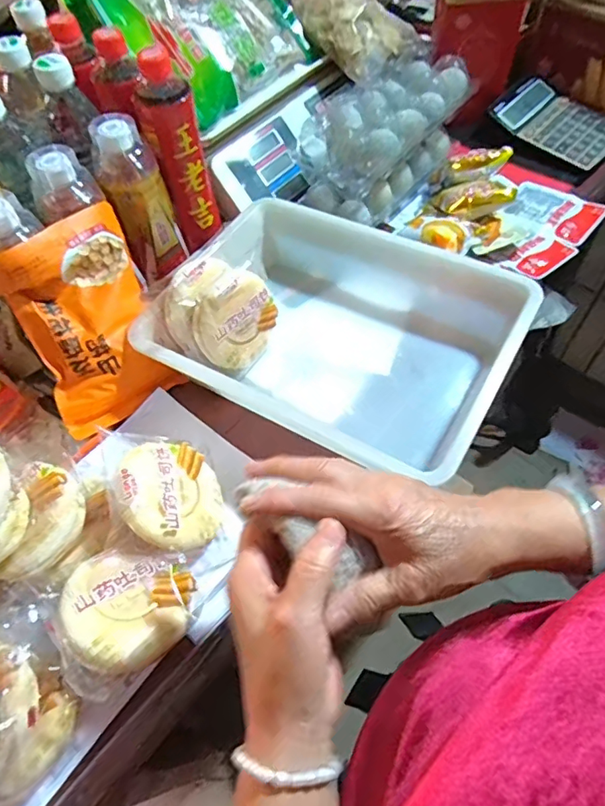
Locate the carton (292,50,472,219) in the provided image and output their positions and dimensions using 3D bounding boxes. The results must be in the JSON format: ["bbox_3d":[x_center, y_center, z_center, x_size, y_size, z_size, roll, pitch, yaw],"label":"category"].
[{"bbox_3d":[0.103,-0.340,0.666,0.113,0.105,0.246,32,63,21],"label":"carton"}]

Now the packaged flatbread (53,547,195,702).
[{"bbox_3d":[-0.133,0.152,0.393,0.100,0.026,0.088,-24,66,-39],"label":"packaged flatbread"}]

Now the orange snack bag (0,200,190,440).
[{"bbox_3d":[-0.205,-0.081,0.515,0.135,0.191,0.050,-32,19,-30],"label":"orange snack bag"}]

